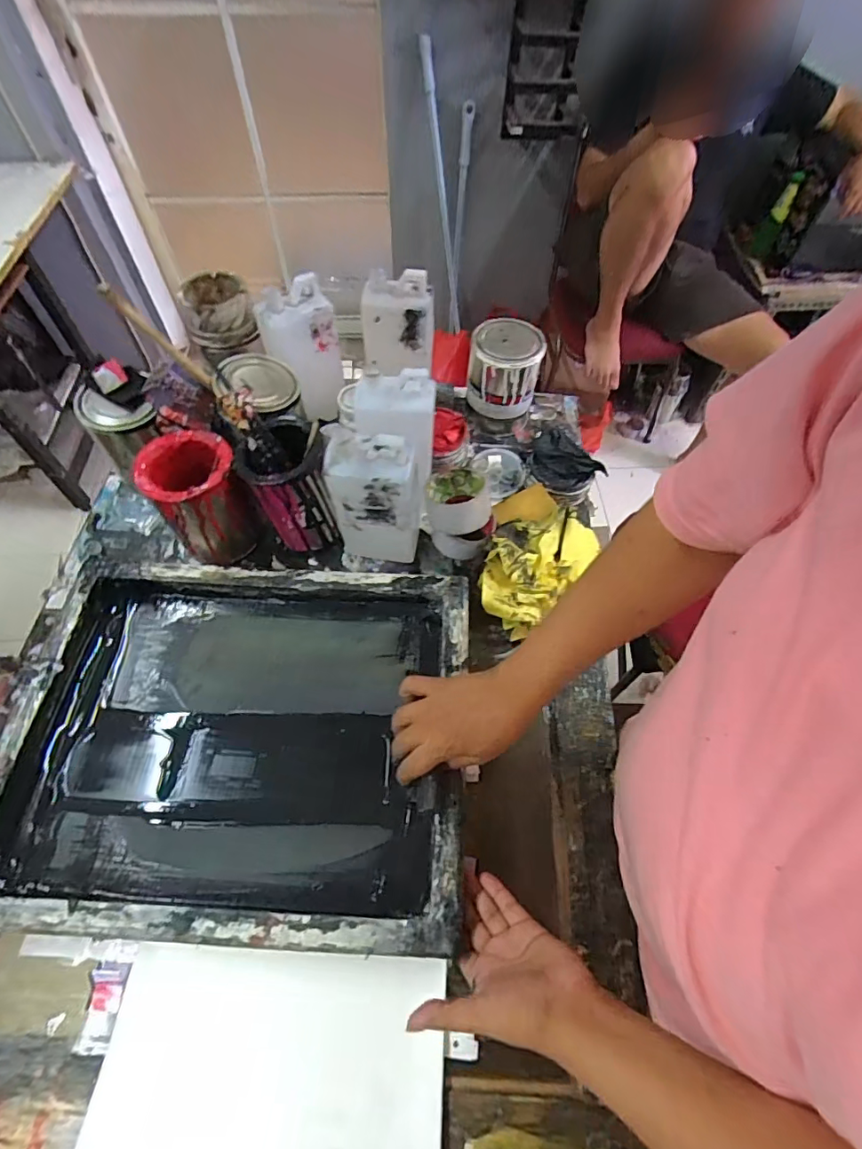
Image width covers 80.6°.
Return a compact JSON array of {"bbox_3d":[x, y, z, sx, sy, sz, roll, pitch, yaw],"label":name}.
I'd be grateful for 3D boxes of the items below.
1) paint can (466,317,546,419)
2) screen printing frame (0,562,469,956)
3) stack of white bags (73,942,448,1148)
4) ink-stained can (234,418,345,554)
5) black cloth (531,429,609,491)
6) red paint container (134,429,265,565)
[{"bbox_3d":[0.112,-0.319,0.786,0.107,0.099,0.106,5,61,2],"label":"paint can"},{"bbox_3d":[-0.208,0.173,0.578,0.482,0.064,0.393,3,56,0],"label":"screen printing frame"},{"bbox_3d":[-0.139,0.448,0.443,0.298,0.037,0.191,3,56,1],"label":"stack of white bags"},{"bbox_3d":[-0.179,-0.111,0.655,0.094,0.144,0.102,1,60,-2],"label":"ink-stained can"},{"bbox_3d":[0.193,-0.165,0.755,0.104,0.037,0.076,38,65,19],"label":"black cloth"},{"bbox_3d":[-0.291,-0.097,0.648,0.113,0.139,0.108,39,66,19],"label":"red paint container"}]

